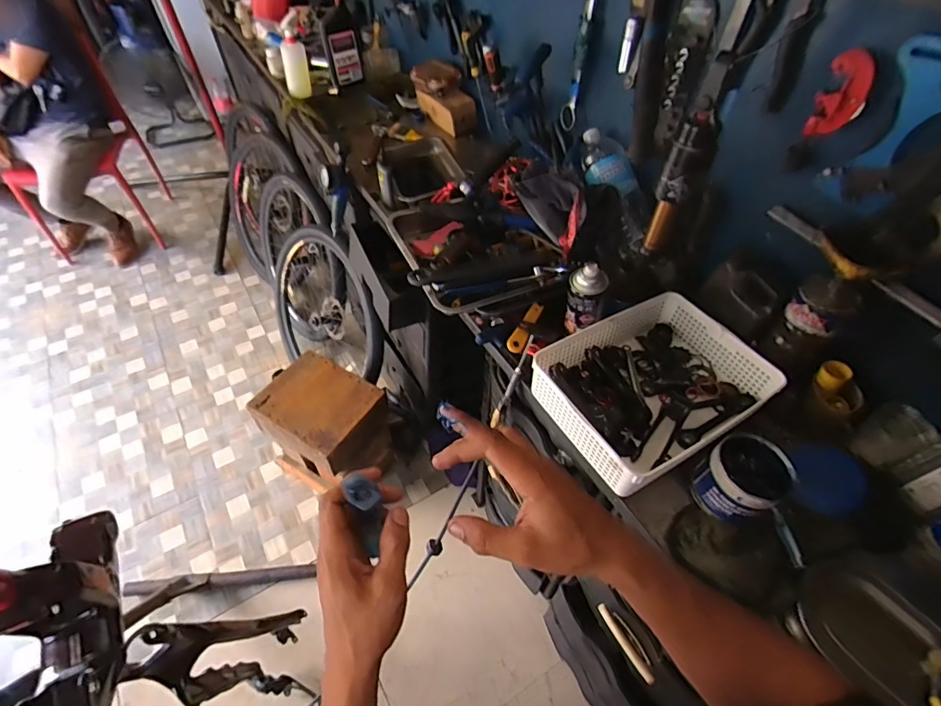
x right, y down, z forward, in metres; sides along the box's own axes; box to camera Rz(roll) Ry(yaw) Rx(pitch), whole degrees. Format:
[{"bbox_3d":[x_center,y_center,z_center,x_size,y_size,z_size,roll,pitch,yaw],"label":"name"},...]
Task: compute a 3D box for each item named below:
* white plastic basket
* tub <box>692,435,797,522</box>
[{"bbox_3d":[0.286,0.049,0.763,0.320,0.083,0.249,-25,57,-20],"label":"white plastic basket"},{"bbox_3d":[0.386,0.180,0.675,0.106,0.079,0.099,-21,55,-17],"label":"tub"}]

